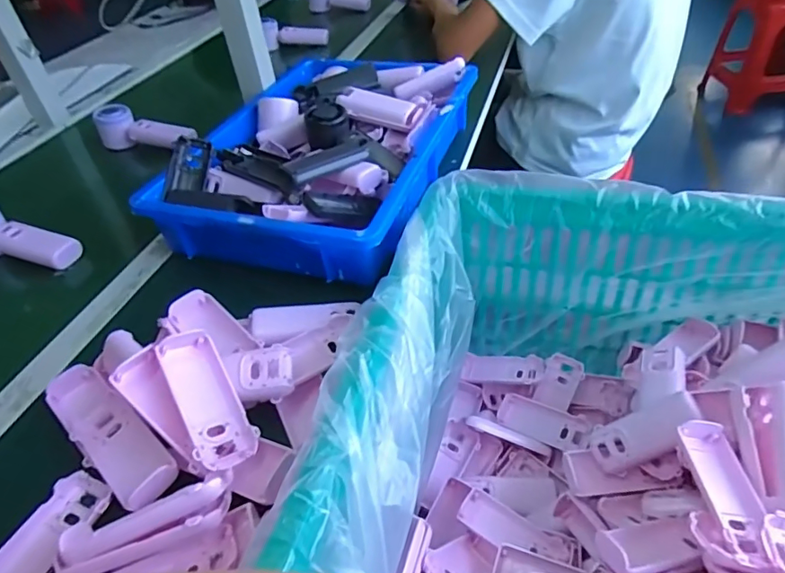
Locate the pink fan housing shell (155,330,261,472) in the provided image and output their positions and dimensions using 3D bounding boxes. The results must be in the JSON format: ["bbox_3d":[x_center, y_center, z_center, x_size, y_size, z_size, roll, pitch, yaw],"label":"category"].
[{"bbox_3d":[-0.140,0.085,0.398,0.041,0.025,0.107,-25,72,-20],"label":"pink fan housing shell"}]

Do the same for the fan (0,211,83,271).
[{"bbox_3d":[-0.457,-0.054,0.639,0.160,0.053,0.060,16,45,1],"label":"fan"}]

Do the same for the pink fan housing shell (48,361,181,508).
[{"bbox_3d":[-0.228,0.114,0.418,0.167,0.019,0.045,29,53,32],"label":"pink fan housing shell"}]

